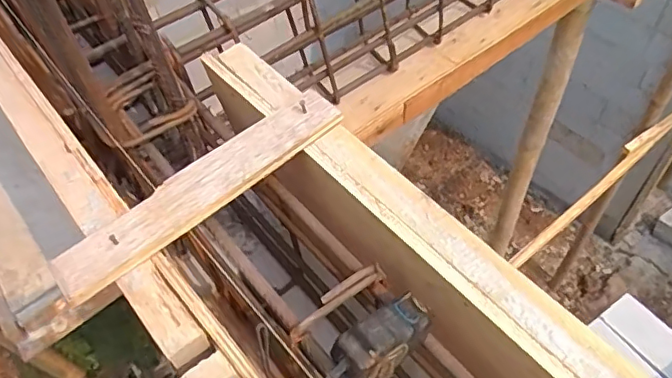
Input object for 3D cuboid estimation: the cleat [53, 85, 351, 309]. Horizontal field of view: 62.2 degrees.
[{"bbox_3d":[-0.119,-0.004,0.518,0.294,0.015,0.054,-35,59,-20],"label":"cleat"}]

